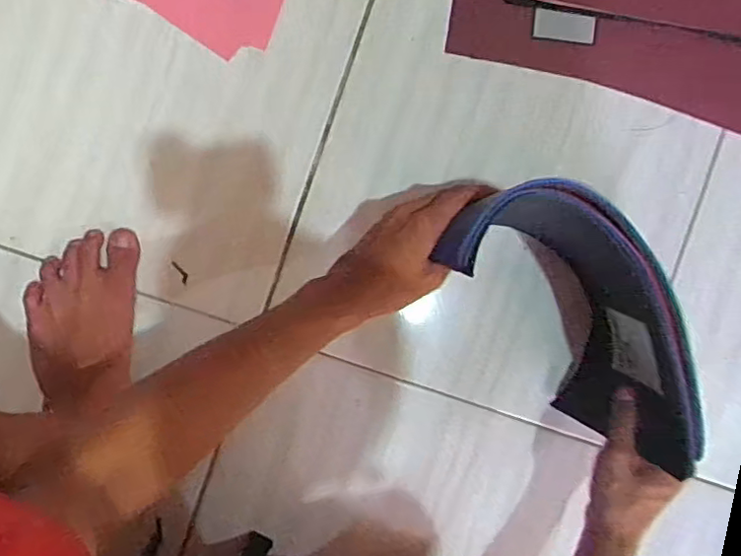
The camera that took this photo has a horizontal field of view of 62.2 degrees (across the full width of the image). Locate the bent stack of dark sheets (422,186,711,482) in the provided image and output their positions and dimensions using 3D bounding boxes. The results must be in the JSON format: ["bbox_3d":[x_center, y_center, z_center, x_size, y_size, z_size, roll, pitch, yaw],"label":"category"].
[{"bbox_3d":[0.177,0.038,0.509,0.106,0.157,0.255,-37,111,-3],"label":"bent stack of dark sheets"}]

